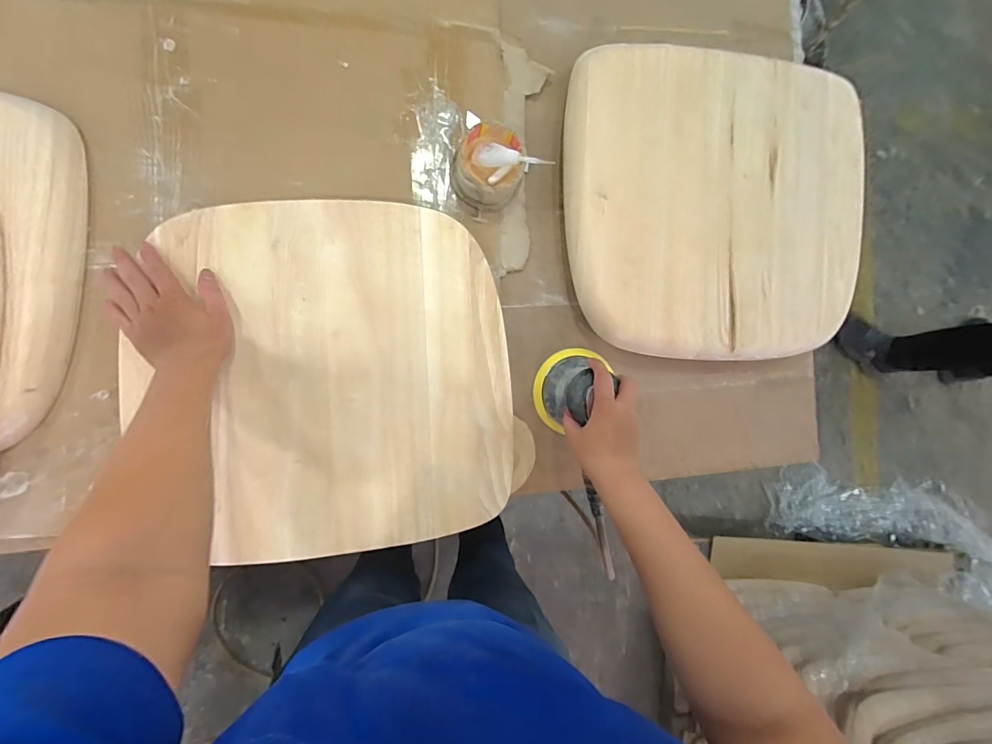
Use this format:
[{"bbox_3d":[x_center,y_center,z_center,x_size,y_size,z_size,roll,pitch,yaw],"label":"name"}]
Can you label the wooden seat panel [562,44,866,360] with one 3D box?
[{"bbox_3d":[0.293,-0.221,0.573,0.404,0.057,0.391,1,90,-7],"label":"wooden seat panel"}]

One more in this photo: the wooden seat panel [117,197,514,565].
[{"bbox_3d":[-0.173,0.005,0.498,0.376,0.019,0.407,-4,91,-7],"label":"wooden seat panel"}]

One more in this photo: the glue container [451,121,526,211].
[{"bbox_3d":[-0.008,-0.264,0.530,0.089,0.049,0.100,26,84,-6],"label":"glue container"}]

